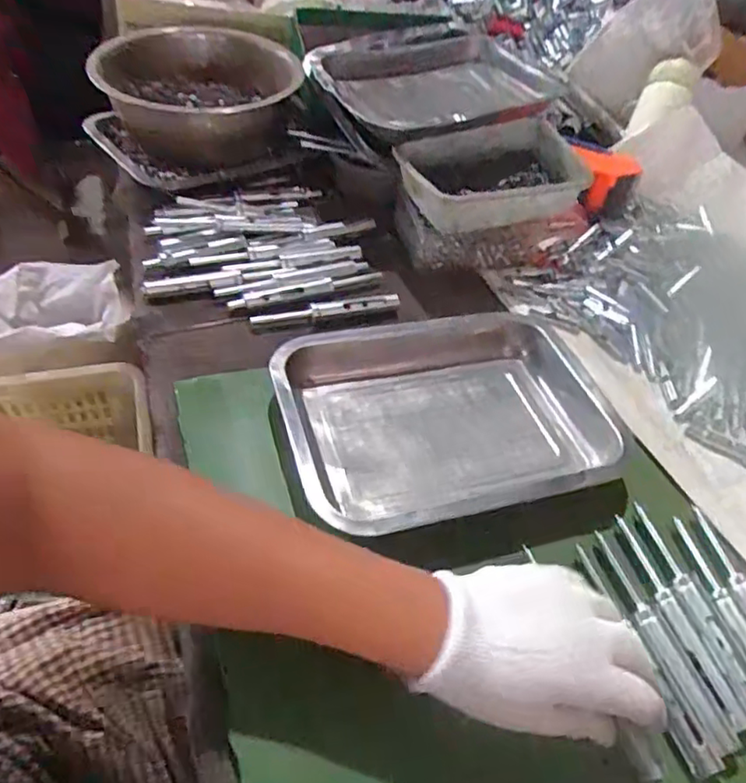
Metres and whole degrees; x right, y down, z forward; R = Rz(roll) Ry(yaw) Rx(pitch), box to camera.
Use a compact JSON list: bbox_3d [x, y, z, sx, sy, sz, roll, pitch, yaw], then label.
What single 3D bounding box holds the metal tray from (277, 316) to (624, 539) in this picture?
[{"bbox_3d":[0.063,0.018,0.495,0.267,0.050,0.192,-12,51,-14],"label":"metal tray"}]

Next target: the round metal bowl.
[{"bbox_3d":[-0.200,-0.348,0.728,0.214,0.085,0.248,-7,51,-16],"label":"round metal bowl"}]

